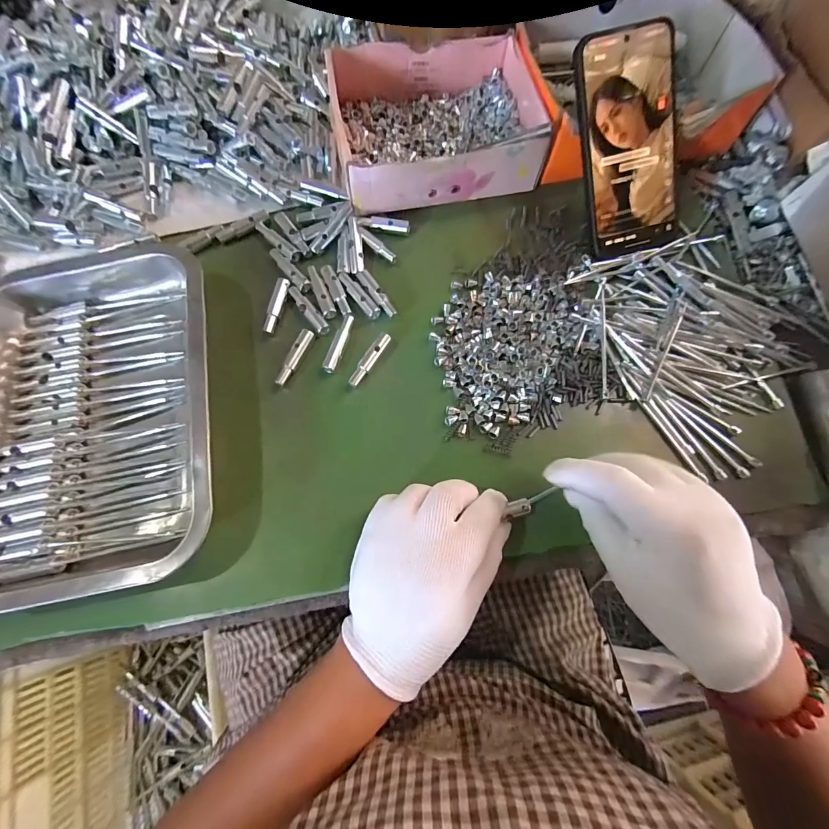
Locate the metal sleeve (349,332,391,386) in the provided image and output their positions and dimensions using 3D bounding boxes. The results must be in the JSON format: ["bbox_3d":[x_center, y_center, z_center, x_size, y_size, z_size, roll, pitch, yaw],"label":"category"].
[{"bbox_3d":[-0.037,-0.045,0.315,0.009,0.011,0.052,33,77,9],"label":"metal sleeve"}]

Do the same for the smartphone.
[{"bbox_3d":[0.177,-0.218,0.313,0.078,0.005,0.159,-16,108,1],"label":"smartphone"}]

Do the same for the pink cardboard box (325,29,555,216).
[{"bbox_3d":[0.019,-0.269,0.351,0.173,0.054,0.134,-11,74,-3],"label":"pink cardboard box"}]

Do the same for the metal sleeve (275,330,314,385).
[{"bbox_3d":[-0.098,-0.047,0.316,0.009,0.011,0.051,26,76,8],"label":"metal sleeve"}]

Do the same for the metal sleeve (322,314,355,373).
[{"bbox_3d":[-0.063,-0.059,0.319,0.010,0.008,0.053,17,75,5],"label":"metal sleeve"}]

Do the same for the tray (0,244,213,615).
[{"bbox_3d":[-0.247,-0.008,0.289,0.192,0.037,0.266,-10,74,-3],"label":"tray"}]

